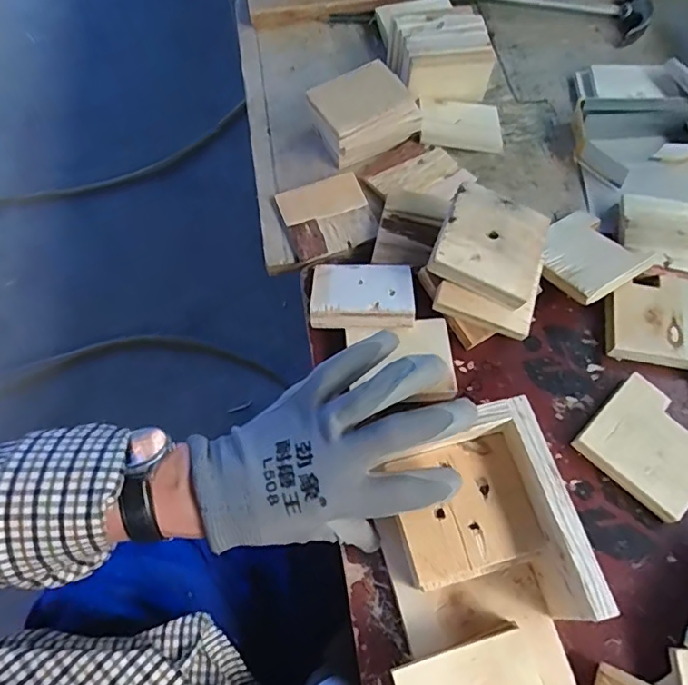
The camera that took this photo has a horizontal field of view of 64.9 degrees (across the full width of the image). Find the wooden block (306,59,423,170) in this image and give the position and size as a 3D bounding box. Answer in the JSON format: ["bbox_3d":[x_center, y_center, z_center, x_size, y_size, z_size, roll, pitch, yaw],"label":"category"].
[{"bbox_3d":[0.019,-0.241,0.570,0.100,0.066,0.067,-25,66,-9],"label":"wooden block"}]

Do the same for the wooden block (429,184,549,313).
[{"bbox_3d":[0.128,-0.088,0.473,0.088,0.016,0.092,24,70,-1],"label":"wooden block"}]

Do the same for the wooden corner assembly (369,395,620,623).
[{"bbox_3d":[0.092,0.128,0.376,0.112,0.076,0.138,-15,65,-5],"label":"wooden corner assembly"}]

